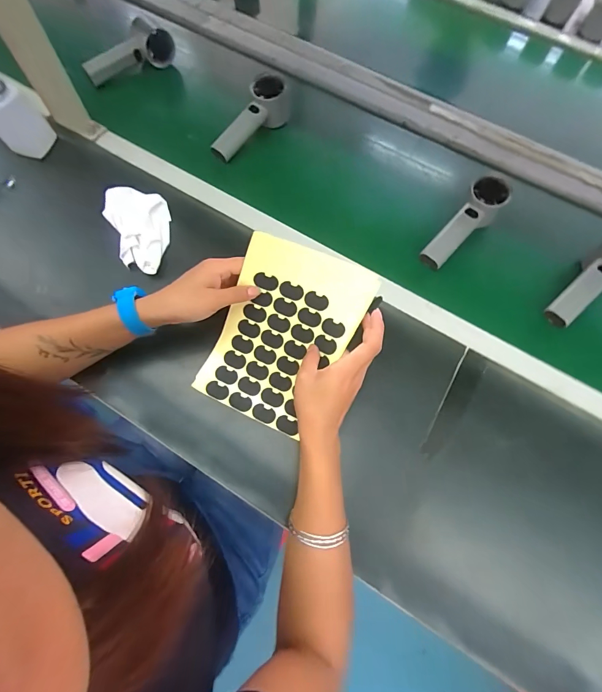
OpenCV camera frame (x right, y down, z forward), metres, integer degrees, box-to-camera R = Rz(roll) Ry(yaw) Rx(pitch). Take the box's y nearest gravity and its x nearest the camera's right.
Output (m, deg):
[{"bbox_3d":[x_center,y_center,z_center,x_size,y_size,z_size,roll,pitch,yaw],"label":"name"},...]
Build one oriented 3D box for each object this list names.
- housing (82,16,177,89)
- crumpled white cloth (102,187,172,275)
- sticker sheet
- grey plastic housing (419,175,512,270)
[{"bbox_3d":[-0.302,-0.510,0.609,0.157,0.059,0.049,-35,74,-15],"label":"housing"},{"bbox_3d":[-0.225,-0.172,0.488,0.078,0.031,0.143,-17,70,-9],"label":"crumpled white cloth"},{"bbox_3d":[-0.023,-0.014,0.420,0.148,0.028,0.210,27,99,6],"label":"sticker sheet"},{"bbox_3d":[0.233,-0.176,0.502,0.050,0.041,0.155,43,92,13],"label":"grey plastic housing"}]

